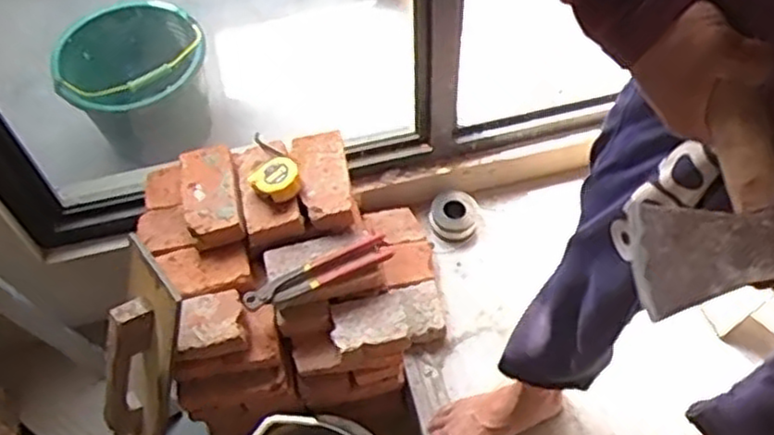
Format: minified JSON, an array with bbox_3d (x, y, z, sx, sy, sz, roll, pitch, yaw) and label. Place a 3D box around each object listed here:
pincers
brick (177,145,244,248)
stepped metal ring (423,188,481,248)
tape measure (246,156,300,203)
[{"bbox_3d":[-0.101,0.081,1.065,0.223,0.029,0.043,-26,58,-15],"label":"pincers"},{"bbox_3d":[-0.267,-0.033,1.108,0.076,0.063,0.163,-13,55,-6],"label":"brick"},{"bbox_3d":[0.117,0.002,1.334,0.091,0.050,0.098,36,63,24],"label":"stepped metal ring"},{"bbox_3d":[-0.168,-0.051,1.088,0.076,0.037,0.065,-11,55,-5],"label":"tape measure"}]

